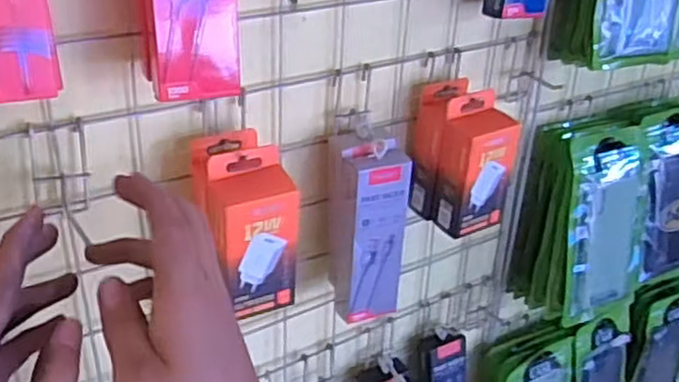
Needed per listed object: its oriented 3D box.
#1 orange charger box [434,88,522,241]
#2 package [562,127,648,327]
[{"bbox_3d":[0.120,-0.023,0.646,0.059,0.117,0.043,-11,32,-27],"label":"orange charger box"},{"bbox_3d":[0.294,0.039,0.796,0.124,0.211,0.016,-12,17,-30],"label":"package"}]

